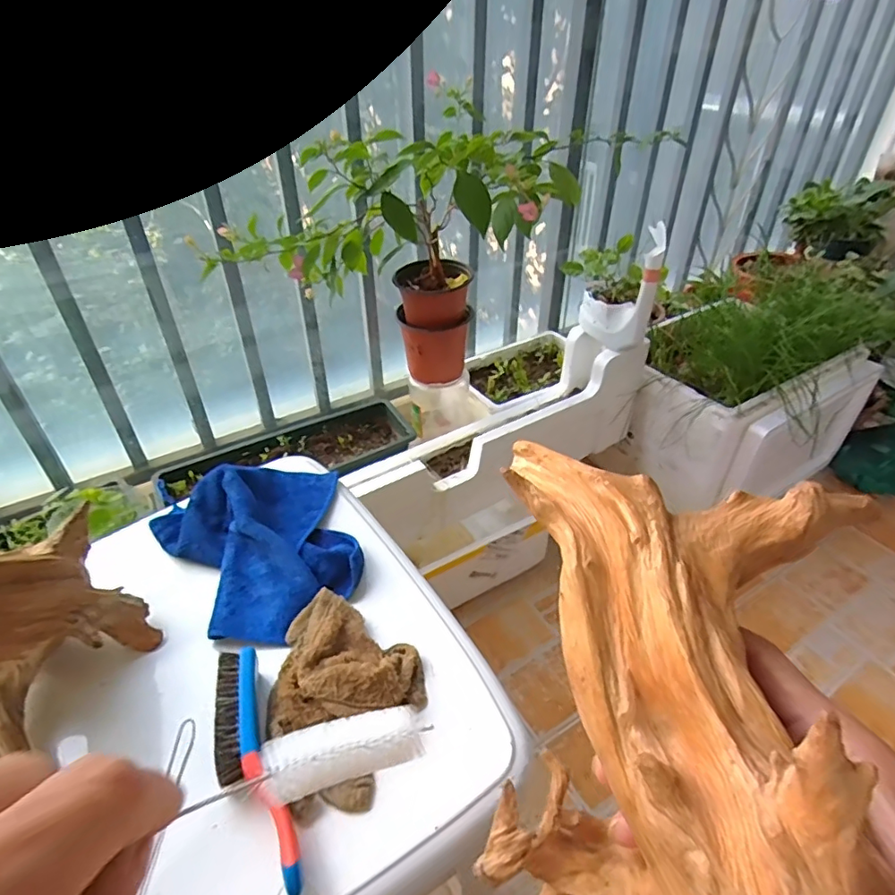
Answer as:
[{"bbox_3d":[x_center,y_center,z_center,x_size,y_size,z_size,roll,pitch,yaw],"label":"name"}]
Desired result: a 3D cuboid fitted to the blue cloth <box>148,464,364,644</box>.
[{"bbox_3d":[-0.170,0.076,0.508,0.173,0.048,0.200,-23,43,-25],"label":"blue cloth"}]

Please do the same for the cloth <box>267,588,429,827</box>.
[{"bbox_3d":[-0.075,0.169,0.401,0.112,0.034,0.147,-6,38,-6],"label":"cloth"}]

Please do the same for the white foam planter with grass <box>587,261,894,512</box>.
[{"bbox_3d":[0.596,-0.114,1.097,0.479,0.343,0.340,-19,41,-21],"label":"white foam planter with grass"}]

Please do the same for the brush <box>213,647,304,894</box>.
[{"bbox_3d":[-0.130,0.204,0.354,0.035,0.022,0.155,-17,41,-19],"label":"brush"}]

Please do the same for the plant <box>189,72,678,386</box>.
[{"bbox_3d":[-0.077,-0.333,0.963,0.517,0.418,0.411,10,40,14],"label":"plant"}]

